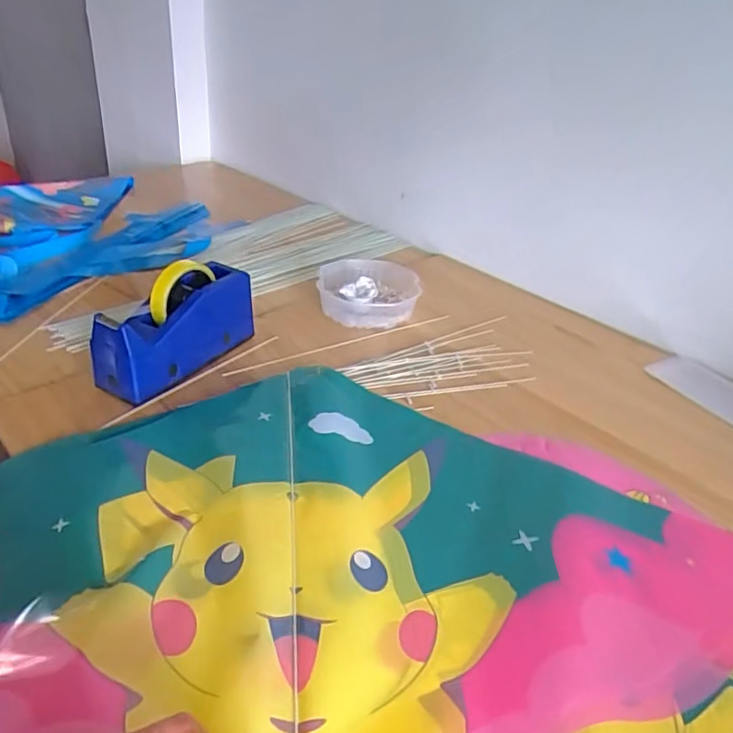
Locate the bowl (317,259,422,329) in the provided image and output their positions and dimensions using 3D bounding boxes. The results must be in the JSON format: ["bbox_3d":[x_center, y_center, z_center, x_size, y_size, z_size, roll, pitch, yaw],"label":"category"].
[{"bbox_3d":[0.001,-0.125,0.883,0.144,0.049,0.169,3,33,-6],"label":"bowl"}]

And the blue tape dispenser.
[{"bbox_3d":[-0.221,-0.053,0.680,0.069,0.118,0.201,25,37,25],"label":"blue tape dispenser"}]

